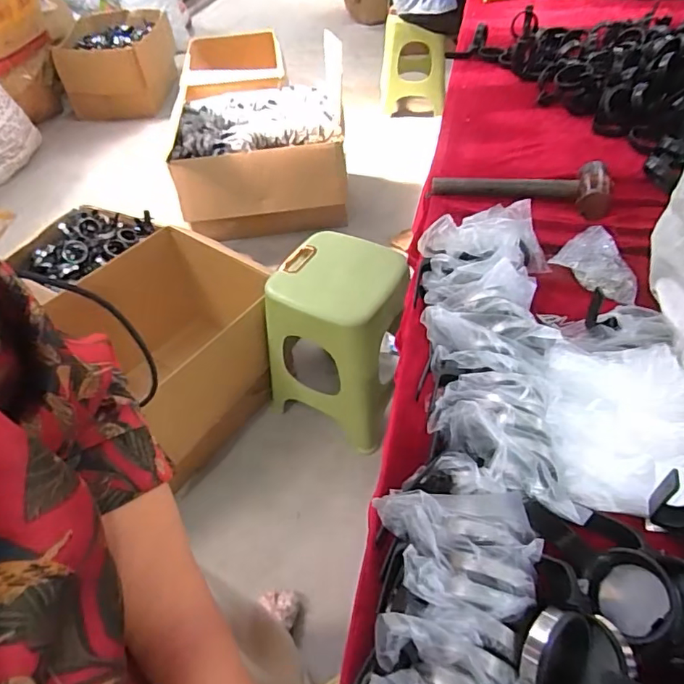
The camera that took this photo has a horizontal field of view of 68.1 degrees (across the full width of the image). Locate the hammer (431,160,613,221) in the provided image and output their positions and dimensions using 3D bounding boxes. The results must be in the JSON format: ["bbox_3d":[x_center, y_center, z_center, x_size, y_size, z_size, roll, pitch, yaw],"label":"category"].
[{"bbox_3d":[0.315,-0.279,0.891,0.295,0.056,0.105,17,50,20],"label":"hammer"}]

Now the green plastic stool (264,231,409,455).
[{"bbox_3d":[0.011,0.005,1.325,0.314,0.444,0.294,19,51,22],"label":"green plastic stool"}]

